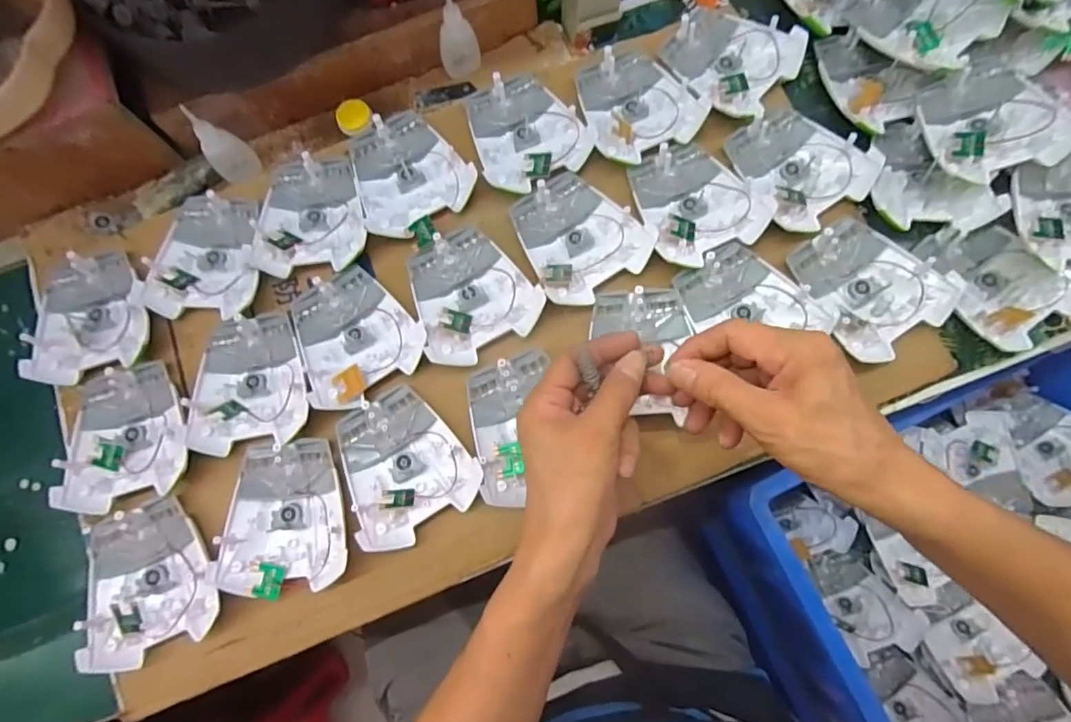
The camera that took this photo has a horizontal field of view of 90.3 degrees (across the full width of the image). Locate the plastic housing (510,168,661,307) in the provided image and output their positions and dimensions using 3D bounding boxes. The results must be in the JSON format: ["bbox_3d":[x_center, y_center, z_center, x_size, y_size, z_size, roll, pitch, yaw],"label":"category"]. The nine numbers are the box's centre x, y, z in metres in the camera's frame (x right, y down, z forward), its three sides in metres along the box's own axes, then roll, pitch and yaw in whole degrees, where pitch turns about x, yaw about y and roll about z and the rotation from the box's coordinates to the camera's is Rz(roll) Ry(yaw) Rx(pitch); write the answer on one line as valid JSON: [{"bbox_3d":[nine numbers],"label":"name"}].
[{"bbox_3d":[0.033,-0.105,0.445,0.094,0.023,0.107,-35,82,-4],"label":"plastic housing"}]

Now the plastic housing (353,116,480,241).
[{"bbox_3d":[-0.108,-0.167,0.465,0.098,0.022,0.108,-18,81,-1],"label":"plastic housing"}]

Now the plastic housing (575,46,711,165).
[{"bbox_3d":[0.087,-0.229,0.469,0.096,0.018,0.102,-24,81,-2],"label":"plastic housing"}]

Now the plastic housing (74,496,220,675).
[{"bbox_3d":[-0.291,0.163,0.396,0.094,0.021,0.106,-22,78,-3],"label":"plastic housing"}]

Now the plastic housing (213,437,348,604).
[{"bbox_3d":[-0.193,0.118,0.406,0.091,0.020,0.111,-11,81,-1],"label":"plastic housing"}]

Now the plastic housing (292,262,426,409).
[{"bbox_3d":[-0.144,-0.023,0.434,0.097,0.022,0.109,-21,81,-2],"label":"plastic housing"}]

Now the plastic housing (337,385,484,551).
[{"bbox_3d":[-0.099,0.078,0.408,0.095,0.020,0.108,-23,81,-2],"label":"plastic housing"}]

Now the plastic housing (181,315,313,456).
[{"bbox_3d":[-0.231,0.016,0.428,0.092,0.019,0.108,-12,81,-1],"label":"plastic housing"}]

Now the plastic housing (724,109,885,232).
[{"bbox_3d":[0.220,-0.166,0.450,0.090,0.027,0.106,-38,82,-5],"label":"plastic housing"}]

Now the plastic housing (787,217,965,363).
[{"bbox_3d":[0.263,-0.061,0.423,0.094,0.025,0.107,-34,82,-4],"label":"plastic housing"}]

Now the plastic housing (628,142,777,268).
[{"bbox_3d":[0.134,-0.136,0.445,0.095,0.024,0.104,-24,81,-3],"label":"plastic housing"}]

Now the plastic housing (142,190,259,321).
[{"bbox_3d":[-0.278,-0.090,0.457,0.091,0.026,0.106,3,81,2],"label":"plastic housing"}]

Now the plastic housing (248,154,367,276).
[{"bbox_3d":[-0.193,-0.127,0.461,0.090,0.024,0.106,-7,81,0],"label":"plastic housing"}]

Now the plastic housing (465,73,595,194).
[{"bbox_3d":[-0.011,-0.203,0.468,0.092,0.025,0.105,-25,82,-3],"label":"plastic housing"}]

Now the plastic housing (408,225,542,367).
[{"bbox_3d":[-0.056,-0.057,0.435,0.097,0.020,0.105,-30,82,-3],"label":"plastic housing"}]

